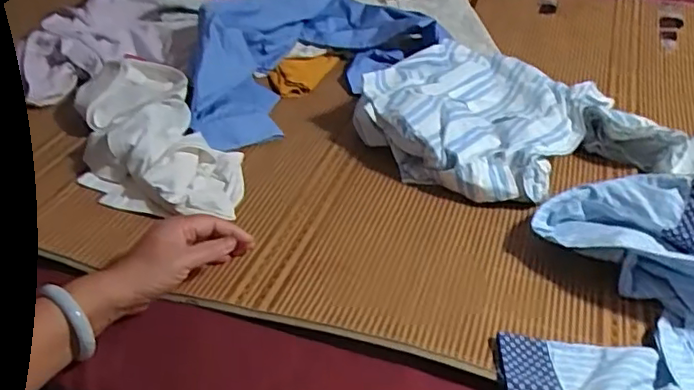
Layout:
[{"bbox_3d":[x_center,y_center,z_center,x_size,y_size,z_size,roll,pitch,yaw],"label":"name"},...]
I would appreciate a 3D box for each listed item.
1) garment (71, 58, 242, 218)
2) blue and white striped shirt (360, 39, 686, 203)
[{"bbox_3d":[-0.250,-0.080,0.816,0.177,0.066,0.310,-14,41,-18],"label":"garment"},{"bbox_3d":[0.202,-0.117,0.875,0.358,0.070,0.328,-14,41,-18],"label":"blue and white striped shirt"}]

